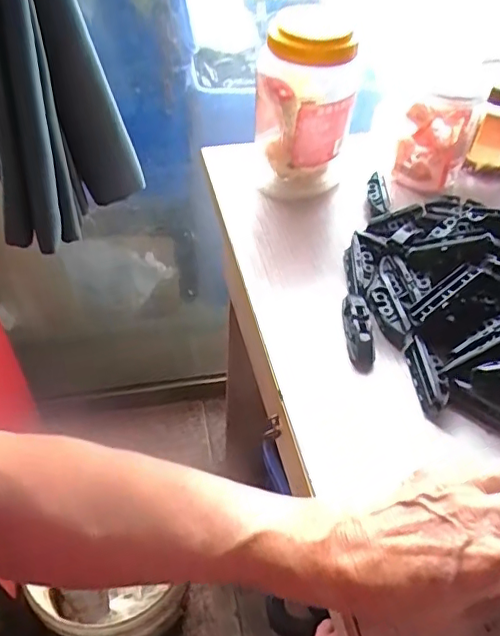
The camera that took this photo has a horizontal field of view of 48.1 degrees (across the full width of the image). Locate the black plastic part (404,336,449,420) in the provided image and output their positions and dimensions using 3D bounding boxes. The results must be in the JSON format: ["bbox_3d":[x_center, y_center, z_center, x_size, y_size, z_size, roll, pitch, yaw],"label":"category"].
[{"bbox_3d":[0.140,0.047,0.440,0.021,0.024,0.064,1,48,-2],"label":"black plastic part"}]

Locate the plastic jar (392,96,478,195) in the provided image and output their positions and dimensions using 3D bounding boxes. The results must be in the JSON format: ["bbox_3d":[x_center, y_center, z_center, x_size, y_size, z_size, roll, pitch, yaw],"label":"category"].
[{"bbox_3d":[0.196,-0.185,0.602,0.068,0.085,0.062,1,48,-1],"label":"plastic jar"}]

